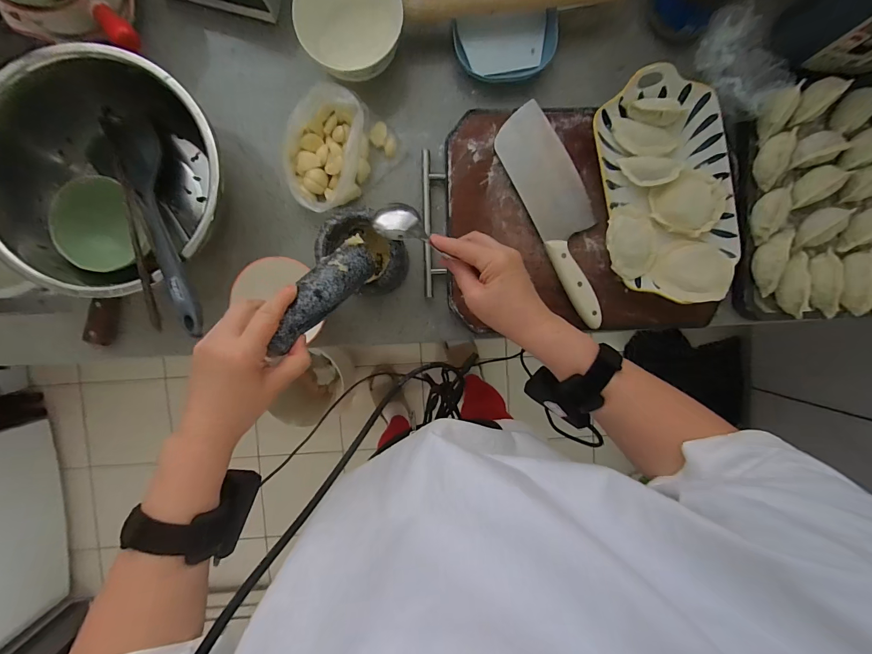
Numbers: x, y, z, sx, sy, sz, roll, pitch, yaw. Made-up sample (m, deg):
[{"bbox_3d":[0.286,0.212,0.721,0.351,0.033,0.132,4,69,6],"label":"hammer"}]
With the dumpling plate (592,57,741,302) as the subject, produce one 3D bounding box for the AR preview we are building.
[{"bbox_3d":[0.294,-0.173,0.474,0.166,0.036,0.286,-9,94,0],"label":"dumpling plate"}]

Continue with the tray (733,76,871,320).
[{"bbox_3d":[0.602,-0.159,0.461,0.372,0.040,0.285,-3,94,0],"label":"tray"}]

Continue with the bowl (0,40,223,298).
[{"bbox_3d":[-0.383,-0.176,0.460,0.264,0.120,0.258,0,94,-1],"label":"bowl"}]

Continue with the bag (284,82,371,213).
[{"bbox_3d":[-0.143,-0.232,0.485,0.104,0.053,0.157,19,94,-2],"label":"bag"}]

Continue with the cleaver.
[{"bbox_3d":[0.169,-0.147,0.487,0.080,0.021,0.287,-27,94,1],"label":"cleaver"}]

